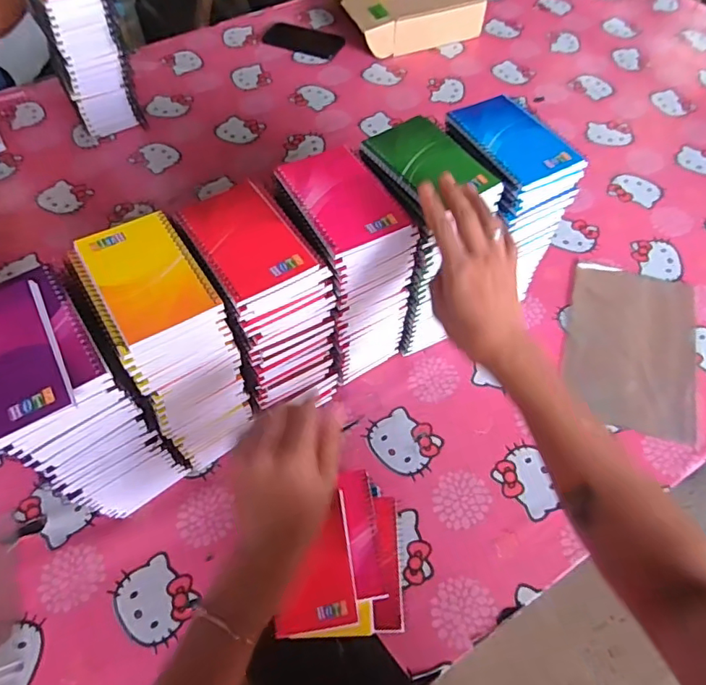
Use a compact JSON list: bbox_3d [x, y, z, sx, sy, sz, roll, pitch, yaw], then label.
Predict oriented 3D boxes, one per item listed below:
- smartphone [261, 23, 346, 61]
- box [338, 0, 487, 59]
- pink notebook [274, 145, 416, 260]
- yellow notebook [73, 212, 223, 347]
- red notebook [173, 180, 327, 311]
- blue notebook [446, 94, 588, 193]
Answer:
[{"bbox_3d":[-0.106,-0.633,1.109,0.169,0.004,0.092,19,59,12],"label":"smartphone"},{"bbox_3d":[0.104,-0.731,1.133,0.279,0.076,0.281,-16,59,-10],"label":"box"},{"bbox_3d":[-0.012,-0.140,0.506,0.082,0.015,0.125,-25,61,-15],"label":"pink notebook"},{"bbox_3d":[-0.175,-0.061,0.448,0.081,0.007,0.126,-29,62,-17],"label":"yellow notebook"},{"bbox_3d":[-0.097,-0.095,0.480,0.086,0.009,0.131,-29,62,-17],"label":"red notebook"},{"bbox_3d":[0.166,-0.213,0.552,0.086,0.010,0.134,-23,60,-14],"label":"blue notebook"}]

